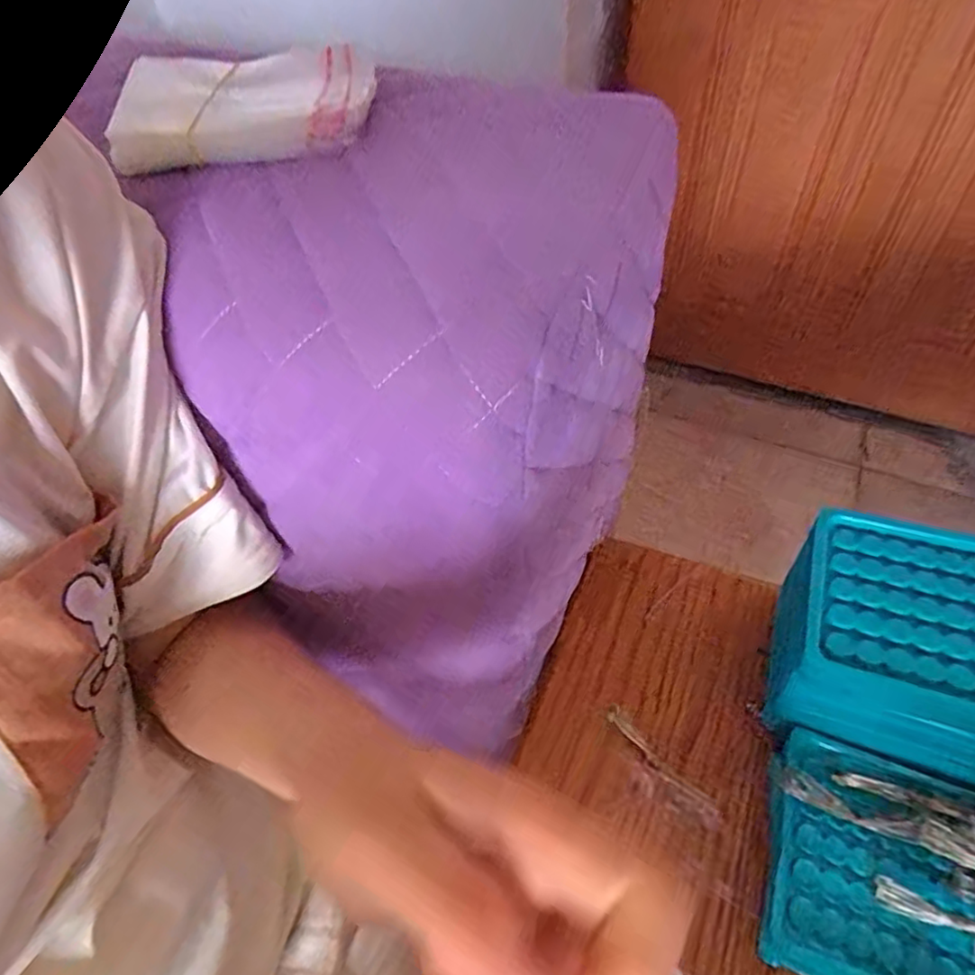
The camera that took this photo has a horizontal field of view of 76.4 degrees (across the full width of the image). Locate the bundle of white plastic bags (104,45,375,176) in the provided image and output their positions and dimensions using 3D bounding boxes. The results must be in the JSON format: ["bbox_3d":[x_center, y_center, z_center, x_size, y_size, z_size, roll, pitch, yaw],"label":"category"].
[{"bbox_3d":[-0.105,-0.168,0.271,0.106,0.018,0.069,-7,52,0],"label":"bundle of white plastic bags"}]

